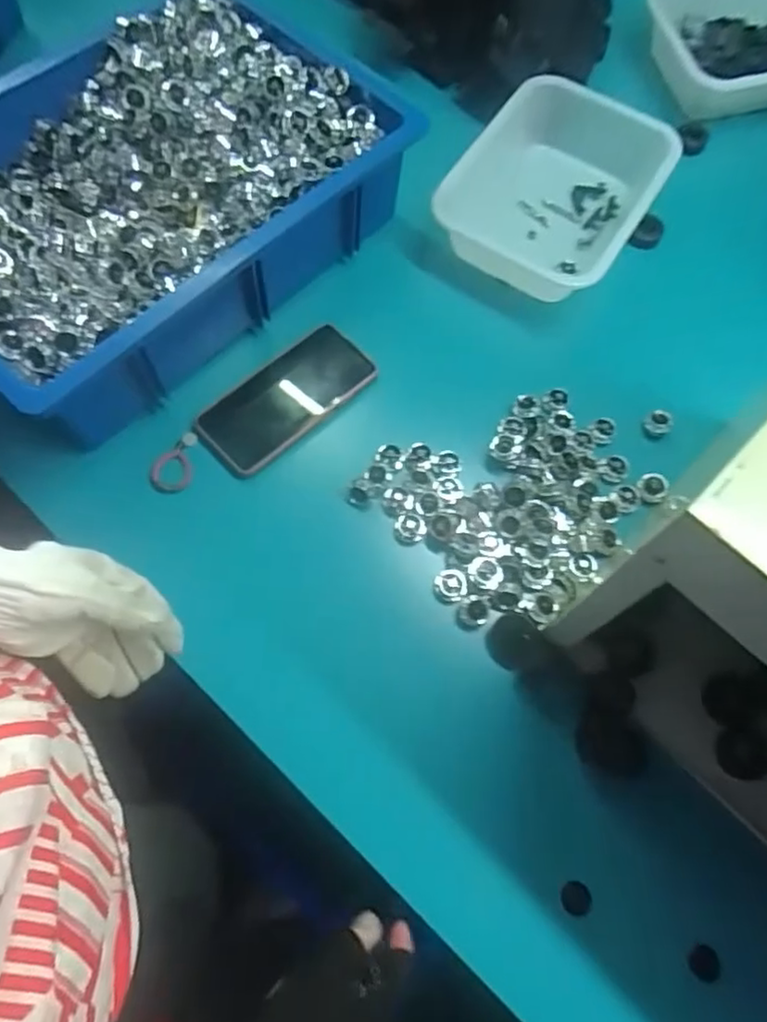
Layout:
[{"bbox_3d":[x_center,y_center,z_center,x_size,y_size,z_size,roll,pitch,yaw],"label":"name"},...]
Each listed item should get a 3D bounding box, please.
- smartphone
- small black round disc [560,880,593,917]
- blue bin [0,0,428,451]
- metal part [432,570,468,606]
[{"bbox_3d":[-0.091,-0.108,0.604,0.168,0.015,0.083,-42,75,-17],"label":"smartphone"},{"bbox_3d":[0.141,0.283,0.472,0.023,0.004,0.022,1,68,-2],"label":"small black round disc"},{"bbox_3d":[-0.222,-0.297,0.615,0.321,0.106,0.446,42,72,14],"label":"blue bin"},{"bbox_3d":[0.056,0.063,0.544,0.027,0.010,0.027,1,68,-2],"label":"metal part"}]

